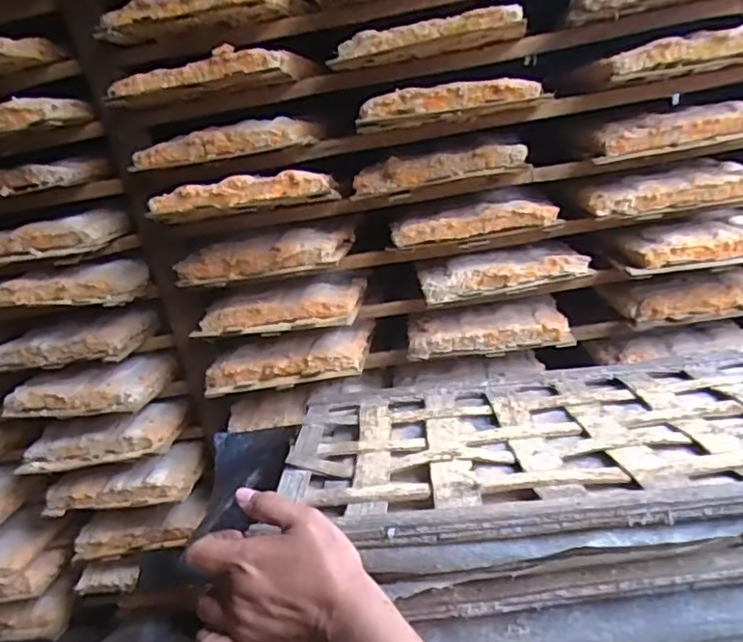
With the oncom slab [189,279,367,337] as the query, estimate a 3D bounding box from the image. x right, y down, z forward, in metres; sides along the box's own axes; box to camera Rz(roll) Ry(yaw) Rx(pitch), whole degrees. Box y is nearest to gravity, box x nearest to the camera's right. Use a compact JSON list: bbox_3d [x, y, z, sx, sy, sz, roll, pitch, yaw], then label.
[{"bbox_3d":[-0.125,-0.015,0.860,0.241,0.041,0.100,-10,19,-6],"label":"oncom slab"}]

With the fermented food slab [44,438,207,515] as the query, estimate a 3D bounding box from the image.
[{"bbox_3d":[-0.389,0.246,0.946,0.236,0.055,0.094,-8,19,1],"label":"fermented food slab"}]

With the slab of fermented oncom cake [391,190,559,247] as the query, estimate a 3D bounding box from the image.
[{"bbox_3d":[0.138,-0.141,0.826,0.223,0.039,0.100,-4,20,13],"label":"slab of fermented oncom cake"}]

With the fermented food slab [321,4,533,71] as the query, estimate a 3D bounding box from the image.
[{"bbox_3d":[0.066,-0.348,0.740,0.239,0.038,0.047,-7,19,4],"label":"fermented food slab"}]

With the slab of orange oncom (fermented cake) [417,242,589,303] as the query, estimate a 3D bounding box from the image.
[{"bbox_3d":[0.180,-0.073,0.838,0.218,0.045,0.077,-6,19,5],"label":"slab of orange oncom (fermented cake)"}]

